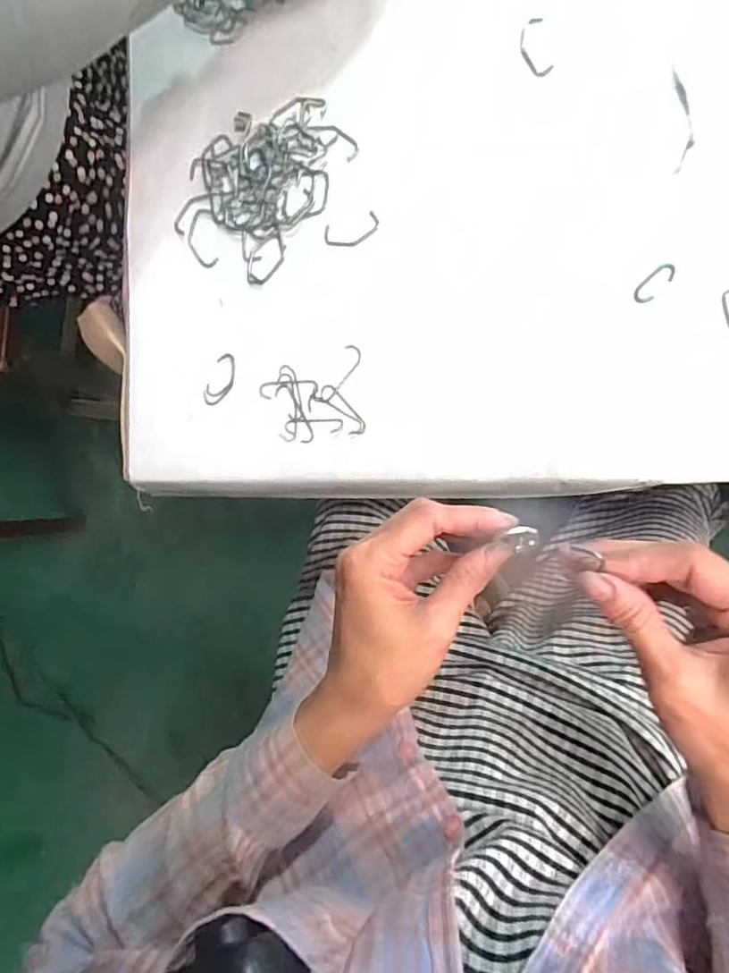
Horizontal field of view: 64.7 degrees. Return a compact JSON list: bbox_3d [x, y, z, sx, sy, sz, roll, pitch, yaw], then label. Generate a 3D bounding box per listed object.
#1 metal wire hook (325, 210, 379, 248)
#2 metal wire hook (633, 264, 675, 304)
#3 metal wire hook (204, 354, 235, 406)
[{"bbox_3d":[-0.009,-0.175,0.396,0.037,0.004,0.019,-15,88,8],"label":"metal wire hook"},{"bbox_3d":[0.185,-0.129,0.366,0.013,0.004,0.030,44,95,6],"label":"metal wire hook"},{"bbox_3d":[-0.101,-0.075,0.405,0.017,0.004,0.037,24,93,8],"label":"metal wire hook"}]

